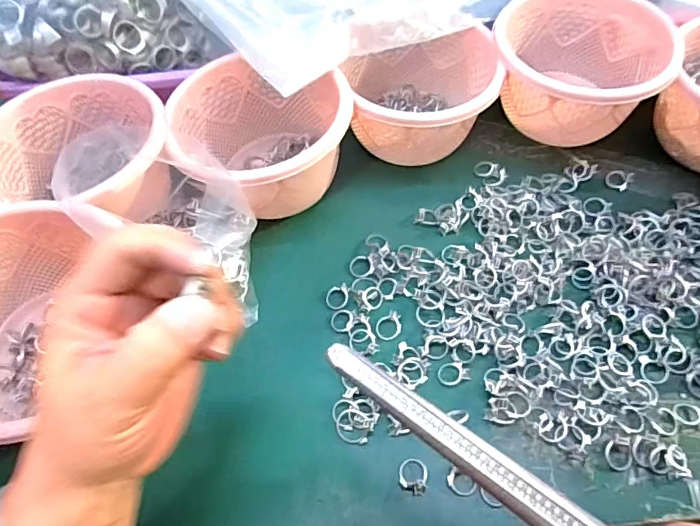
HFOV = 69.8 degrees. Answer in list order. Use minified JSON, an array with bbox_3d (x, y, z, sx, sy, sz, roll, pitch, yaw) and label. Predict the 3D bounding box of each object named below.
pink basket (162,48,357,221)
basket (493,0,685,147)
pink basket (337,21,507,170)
[{"bbox_3d":[-0.073,-0.104,0.427,0.142,0.092,0.141,0,57,0],"label":"pink basket"},{"bbox_3d":[0.199,-0.172,0.452,0.142,0.078,0.131,5,59,5],"label":"basket"},{"bbox_3d":[0.060,-0.154,0.455,0.130,0.075,0.132,-7,57,-4],"label":"pink basket"}]

